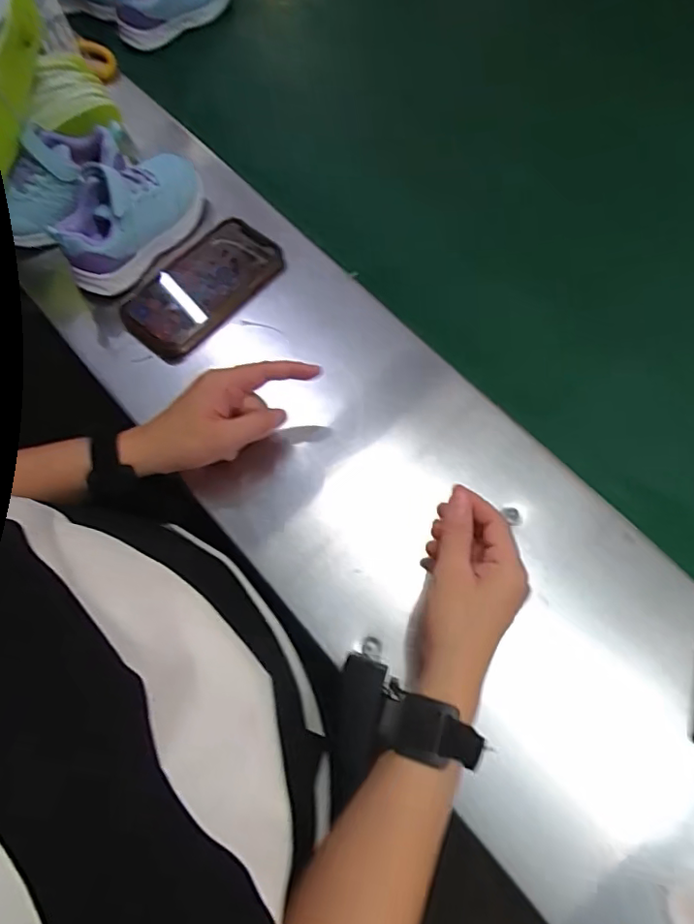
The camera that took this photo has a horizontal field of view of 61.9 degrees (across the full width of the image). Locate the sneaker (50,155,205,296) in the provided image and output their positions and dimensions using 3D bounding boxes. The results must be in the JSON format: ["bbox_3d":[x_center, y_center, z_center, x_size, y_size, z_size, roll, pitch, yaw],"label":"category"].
[{"bbox_3d":[-0.201,-0.234,0.538,0.074,0.071,0.157,36,74,16],"label":"sneaker"}]

